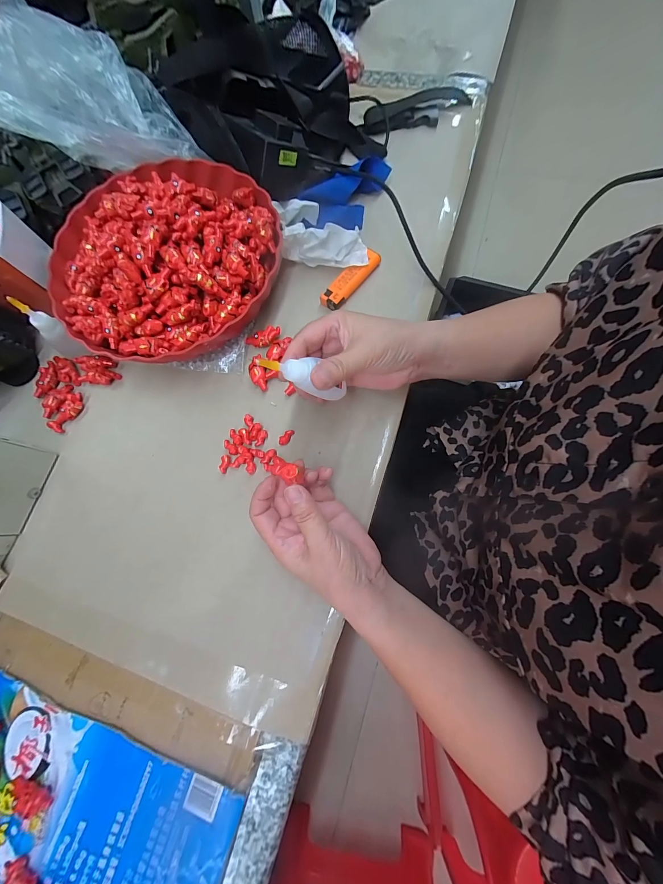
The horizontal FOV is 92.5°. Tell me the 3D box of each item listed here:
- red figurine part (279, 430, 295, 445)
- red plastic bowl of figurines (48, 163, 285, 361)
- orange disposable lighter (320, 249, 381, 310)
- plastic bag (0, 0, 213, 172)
[{"bbox_3d":[-0.046,-0.005,0.319,0.010,0.004,0.018,31,79,9],"label":"red figurine part"},{"bbox_3d":[-0.178,-0.202,0.337,0.230,0.082,0.242,0,76,2],"label":"red plastic bowl of figurines"},{"bbox_3d":[0.021,-0.181,0.353,0.024,0.013,0.081,38,80,11],"label":"orange disposable lighter"},{"bbox_3d":[-0.280,-0.361,0.322,0.244,0.090,0.101,-5,75,4],"label":"plastic bag"}]

